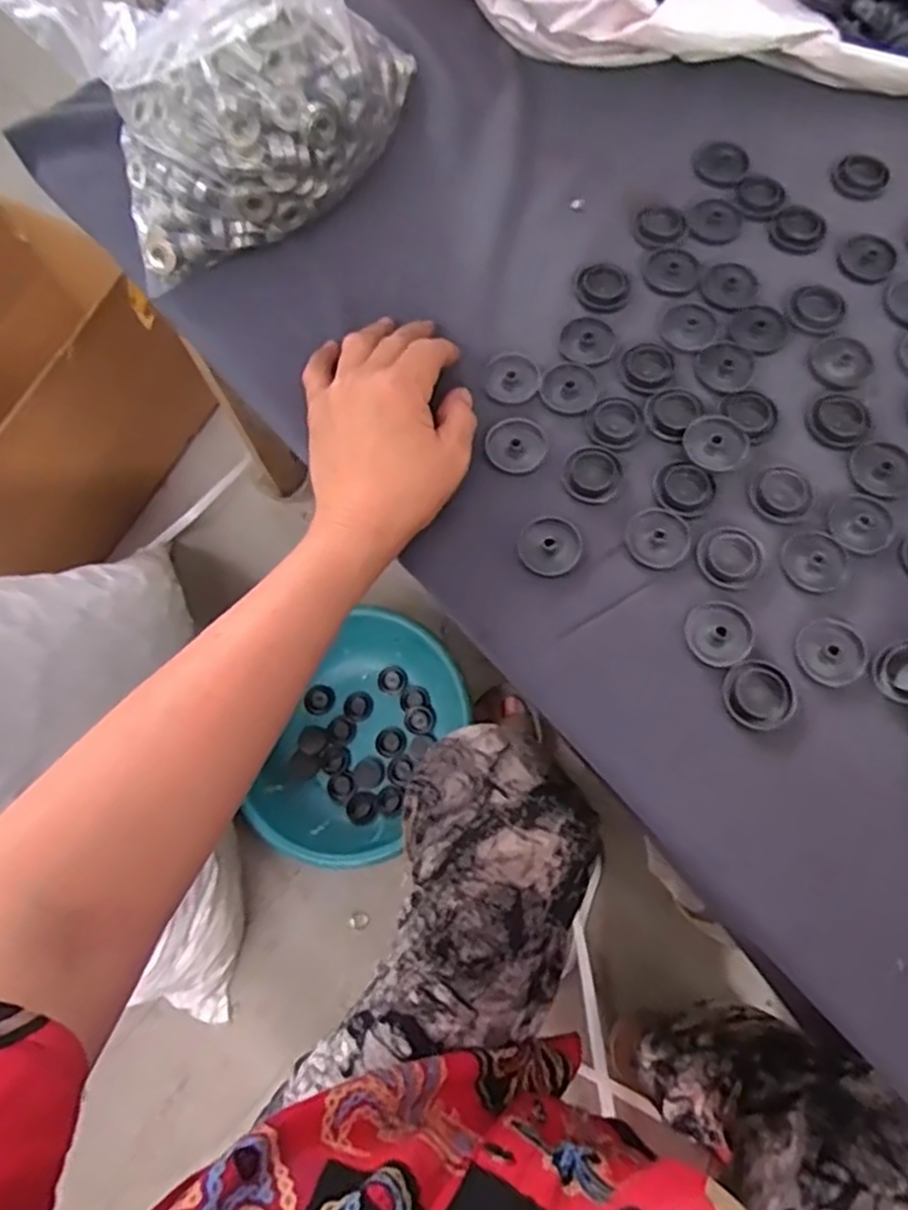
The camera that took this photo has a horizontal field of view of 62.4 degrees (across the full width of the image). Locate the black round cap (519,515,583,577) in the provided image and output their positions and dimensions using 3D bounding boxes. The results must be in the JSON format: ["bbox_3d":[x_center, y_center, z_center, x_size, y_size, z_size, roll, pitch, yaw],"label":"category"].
[{"bbox_3d":[0.052,-0.032,0.400,0.032,0.004,0.033,-1,71,3],"label":"black round cap"}]

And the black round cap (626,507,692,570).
[{"bbox_3d":[0.109,-0.036,0.399,0.033,0.004,0.033,-1,71,3],"label":"black round cap"}]

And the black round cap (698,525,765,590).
[{"bbox_3d":[0.145,-0.026,0.393,0.033,0.004,0.033,-1,71,3],"label":"black round cap"}]

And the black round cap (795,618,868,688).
[{"bbox_3d":[0.188,0.023,0.372,0.031,0.004,0.033,-1,71,3],"label":"black round cap"}]

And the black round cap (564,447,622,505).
[{"bbox_3d":[0.077,-0.073,0.414,0.031,0.004,0.033,-1,71,3],"label":"black round cap"}]

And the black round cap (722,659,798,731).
[{"bbox_3d":[0.151,0.044,0.368,0.034,0.006,0.032,-1,71,3],"label":"black round cap"}]

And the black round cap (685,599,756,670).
[{"bbox_3d":[0.136,0.014,0.382,0.033,0.004,0.033,-1,71,3],"label":"black round cap"}]

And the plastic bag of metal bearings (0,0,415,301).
[{"bbox_3d":[-0.137,-0.346,0.419,0.217,0.175,0.207,-26,71,-6],"label":"plastic bag of metal bearings"}]

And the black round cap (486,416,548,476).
[{"bbox_3d":[0.035,-0.090,0.422,0.033,0.004,0.034,-1,71,3],"label":"black round cap"}]

